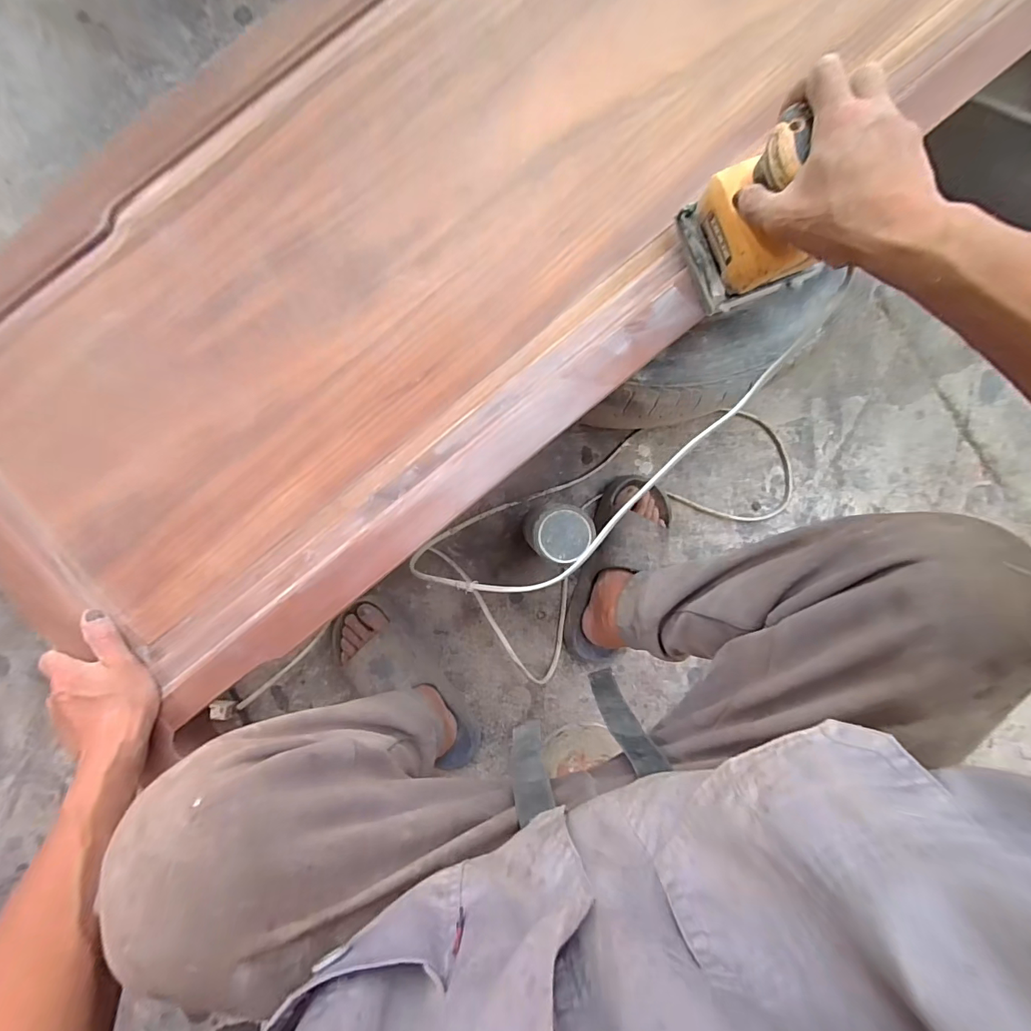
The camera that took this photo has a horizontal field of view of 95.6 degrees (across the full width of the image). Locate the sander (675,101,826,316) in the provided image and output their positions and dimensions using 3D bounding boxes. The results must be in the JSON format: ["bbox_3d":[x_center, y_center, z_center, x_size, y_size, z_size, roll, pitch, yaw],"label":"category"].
[{"bbox_3d":[0.221,-0.257,0.397,0.100,0.123,0.102,-23,92,-3],"label":"sander"}]

